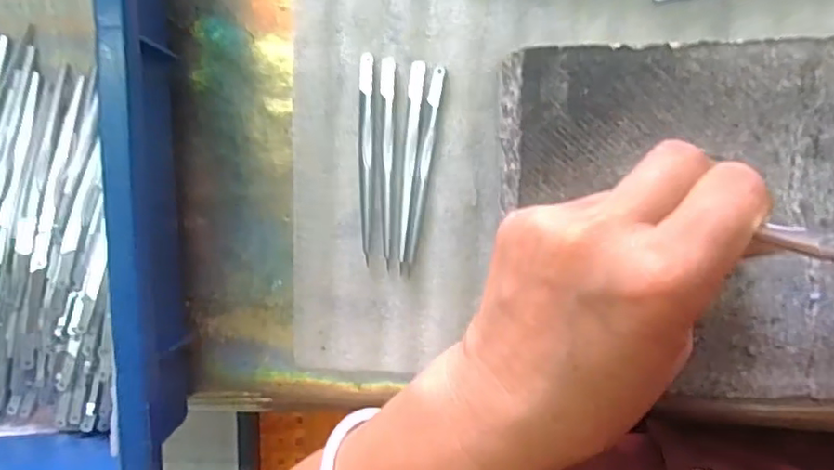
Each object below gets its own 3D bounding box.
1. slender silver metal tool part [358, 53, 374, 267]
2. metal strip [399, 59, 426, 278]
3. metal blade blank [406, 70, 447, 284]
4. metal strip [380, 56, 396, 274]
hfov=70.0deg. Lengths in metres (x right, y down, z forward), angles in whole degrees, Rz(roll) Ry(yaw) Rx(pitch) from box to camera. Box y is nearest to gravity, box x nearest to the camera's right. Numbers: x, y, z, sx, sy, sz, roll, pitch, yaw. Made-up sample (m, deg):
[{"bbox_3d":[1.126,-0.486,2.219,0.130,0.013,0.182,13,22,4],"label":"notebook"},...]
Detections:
[{"bbox_3d":[-0.027,-0.040,0.315,0.007,0.004,0.108,1,92,4],"label":"slender silver metal tool part"},{"bbox_3d":[-0.004,-0.036,0.313,0.008,0.004,0.107,6,93,4],"label":"metal strip"},{"bbox_3d":[0.004,-0.033,0.314,0.007,0.005,0.107,9,93,4],"label":"metal blade blank"},{"bbox_3d":[-0.016,-0.038,0.314,0.007,0.004,0.108,1,92,4],"label":"metal strip"}]

